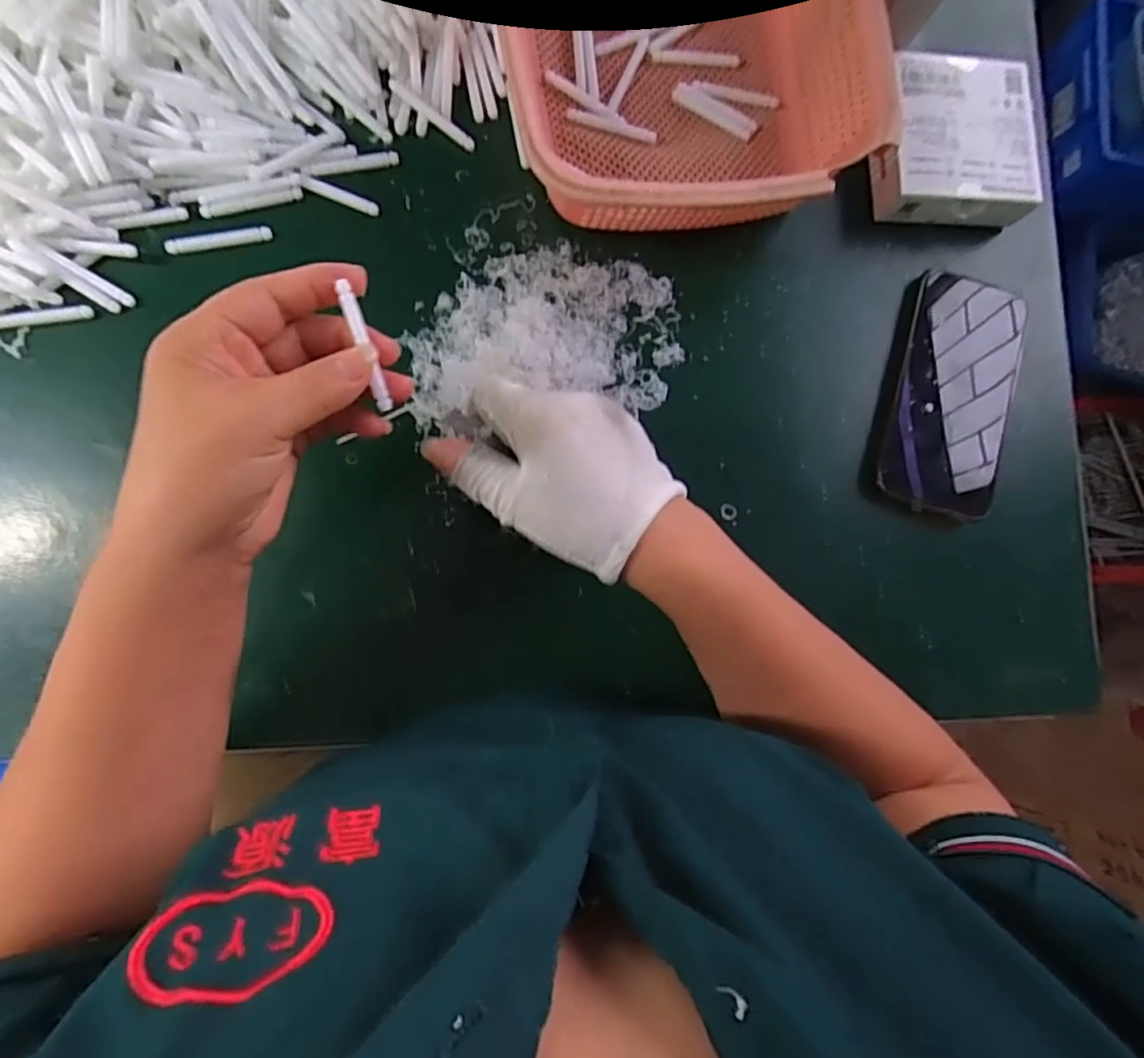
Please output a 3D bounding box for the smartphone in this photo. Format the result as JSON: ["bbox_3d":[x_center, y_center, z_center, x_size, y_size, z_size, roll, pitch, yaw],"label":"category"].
[{"bbox_3d":[0.250,-0.091,0.399,0.075,0.015,0.159,17,84,-5],"label":"smartphone"}]

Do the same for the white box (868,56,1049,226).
[{"bbox_3d":[0.254,-0.256,0.407,0.100,0.034,0.107,0,86,-6],"label":"white box"}]

